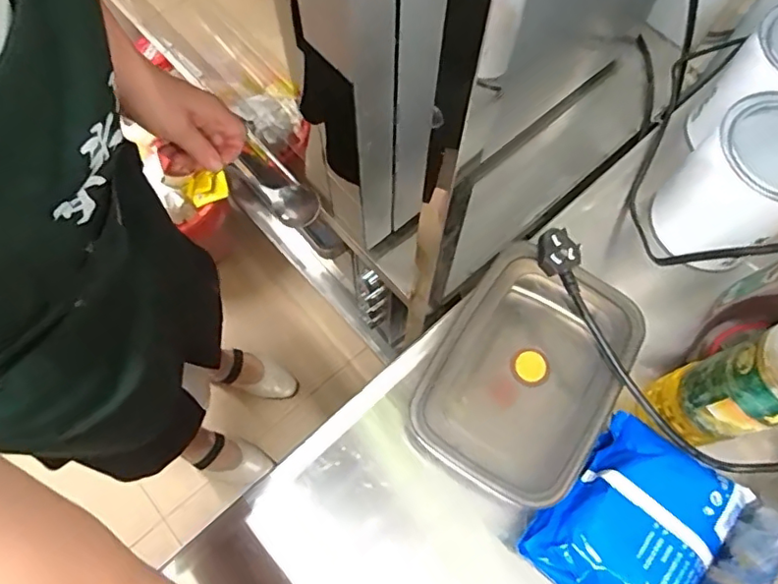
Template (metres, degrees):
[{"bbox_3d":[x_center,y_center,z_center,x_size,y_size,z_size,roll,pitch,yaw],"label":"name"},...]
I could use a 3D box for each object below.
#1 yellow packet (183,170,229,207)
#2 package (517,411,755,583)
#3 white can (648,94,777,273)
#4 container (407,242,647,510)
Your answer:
[{"bbox_3d":[-0.385,-0.216,1.180,0.088,0.020,0.062,-19,90,-5],"label":"yellow packet"},{"bbox_3d":[0.176,0.168,0.405,0.111,0.046,0.135,39,74,13],"label":"package"},{"bbox_3d":[0.298,-0.085,0.472,0.089,0.124,0.093,0,69,0],"label":"white can"},{"bbox_3d":[0.108,0.075,0.480,0.135,0.122,0.177,32,72,11],"label":"container"}]

